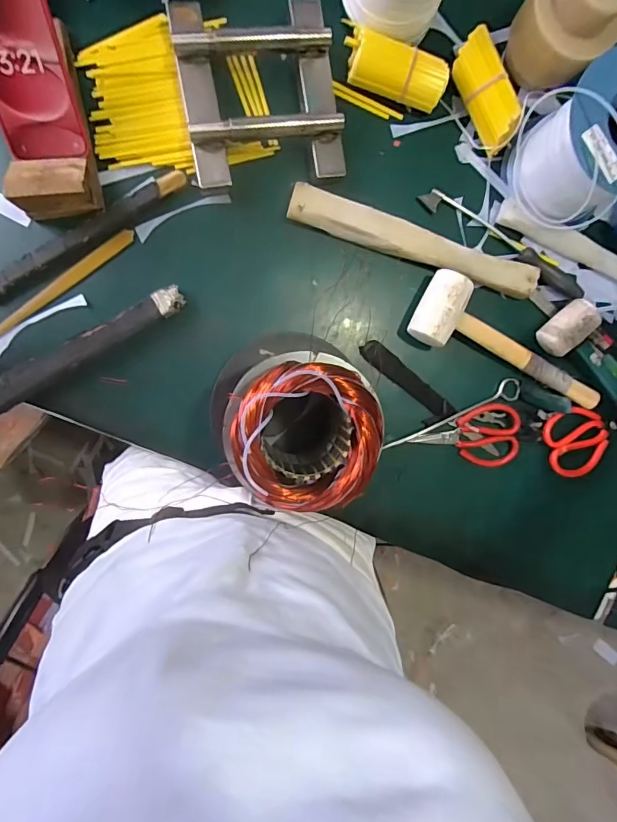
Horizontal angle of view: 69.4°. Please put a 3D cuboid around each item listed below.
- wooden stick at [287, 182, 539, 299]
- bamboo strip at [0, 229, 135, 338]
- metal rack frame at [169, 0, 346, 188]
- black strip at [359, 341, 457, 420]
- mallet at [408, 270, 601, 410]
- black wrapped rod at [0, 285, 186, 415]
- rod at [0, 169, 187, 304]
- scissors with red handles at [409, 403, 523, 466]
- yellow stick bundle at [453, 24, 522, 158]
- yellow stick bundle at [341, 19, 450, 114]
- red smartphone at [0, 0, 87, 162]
[{"bbox_3d":[0.138,-0.213,0.571,0.329,0.025,0.040,16,92,-10],"label":"wooden stick"},{"bbox_3d":[-0.296,-0.148,0.528,0.211,0.006,0.021,-38,118,-4],"label":"bamboo strip"},{"bbox_3d":[-0.056,-0.370,0.519,0.175,0.045,0.190,-9,96,-8],"label":"metal rack frame"},{"bbox_3d":[0.135,-0.040,0.594,0.152,0.010,0.028,37,88,-10],"label":"black strip"},{"bbox_3d":[0.271,-0.073,0.587,0.289,0.046,0.093,29,90,-10],"label":"mallet"},{"bbox_3d":[-0.280,-0.064,0.521,0.291,0.033,0.034,-31,98,-5],"label":"black wrapped rod"},{"bbox_3d":[-0.260,-0.204,0.520,0.264,0.022,0.030,-33,99,-5],"label":"rod"},{"bbox_3d":[0.220,0.030,0.608,0.146,0.018,0.083,5,94,-9],"label":"scissors with red handles"},{"bbox_3d":[0.221,-0.394,0.555,0.041,0.045,0.129,-30,98,-5],"label":"yellow stick bundle"},{"bbox_3d":[0.104,-0.411,0.539,0.131,0.042,0.049,17,92,-10],"label":"yellow stick bundle"},{"bbox_3d":[-0.287,-0.346,0.446,0.076,0.013,0.165,-7,128,-7],"label":"red smartphone"}]

